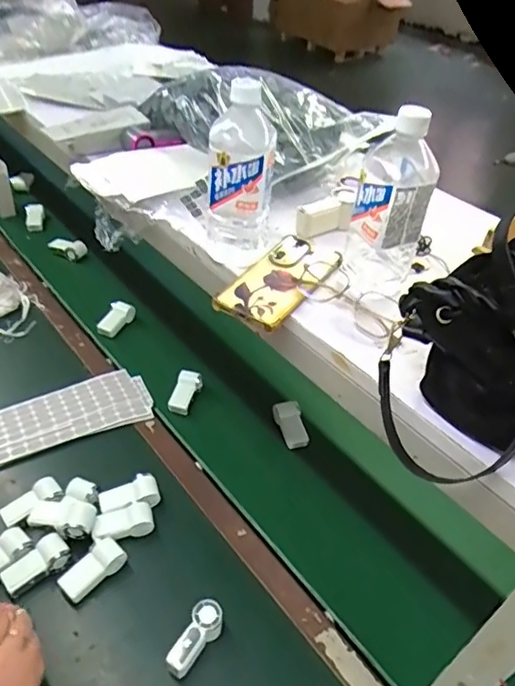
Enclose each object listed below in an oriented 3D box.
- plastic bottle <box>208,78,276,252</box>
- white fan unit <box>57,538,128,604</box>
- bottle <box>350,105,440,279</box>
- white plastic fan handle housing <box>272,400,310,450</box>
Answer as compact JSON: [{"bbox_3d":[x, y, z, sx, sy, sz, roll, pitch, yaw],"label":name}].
[{"bbox_3d":[-0.018,-0.178,0.601,0.071,0.191,0.056,7,42,3],"label":"plastic bottle"},{"bbox_3d":[-0.242,0.334,0.805,0.093,0.030,0.047,-30,52,-32],"label":"white fan unit"},{"bbox_3d":[0.142,-0.152,0.570,0.074,0.173,0.086,14,43,10],"label":"bottle"},{"bbox_3d":[0.065,0.163,1.085,0.050,0.045,0.091,-9,44,-15],"label":"white plastic fan handle housing"}]

